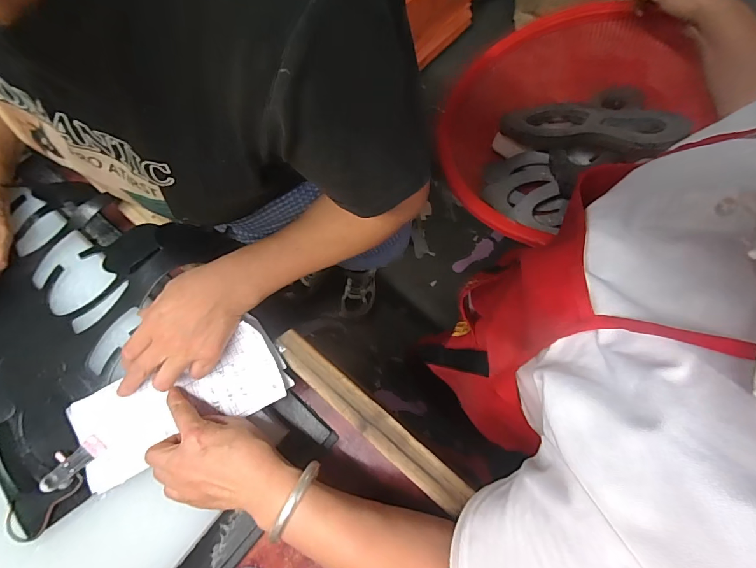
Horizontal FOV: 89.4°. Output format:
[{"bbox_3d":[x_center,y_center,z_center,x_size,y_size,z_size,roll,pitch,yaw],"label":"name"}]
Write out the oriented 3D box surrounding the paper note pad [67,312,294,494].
[{"bbox_3d":[-0.197,0.117,0.387,0.206,0.016,0.097,-22,77,-5],"label":"paper note pad"}]

